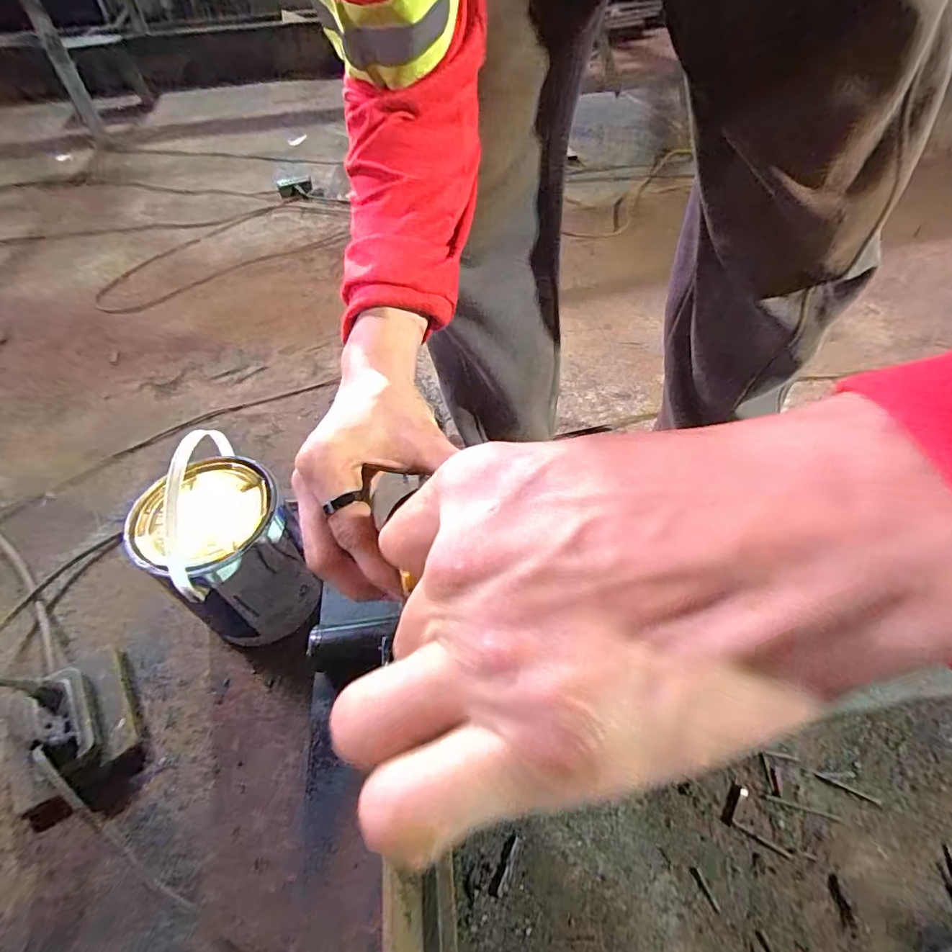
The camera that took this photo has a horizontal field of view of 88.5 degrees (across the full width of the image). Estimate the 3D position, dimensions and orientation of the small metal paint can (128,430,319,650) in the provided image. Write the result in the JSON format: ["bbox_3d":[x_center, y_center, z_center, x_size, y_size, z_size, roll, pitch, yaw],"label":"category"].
[{"bbox_3d":[-0.302,0.083,0.592,0.148,0.294,0.148,0,50,0],"label":"small metal paint can"}]

